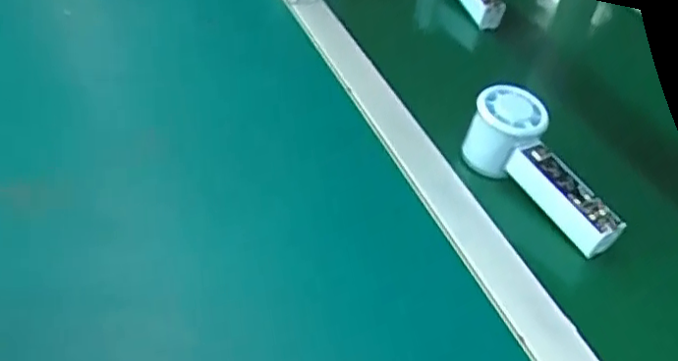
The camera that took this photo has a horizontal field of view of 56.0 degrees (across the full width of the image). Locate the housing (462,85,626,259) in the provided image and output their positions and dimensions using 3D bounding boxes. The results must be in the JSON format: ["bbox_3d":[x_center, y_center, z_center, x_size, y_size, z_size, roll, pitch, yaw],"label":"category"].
[{"bbox_3d":[0.157,-0.006,0.500,0.047,0.054,0.145,-24,66,-28],"label":"housing"}]

